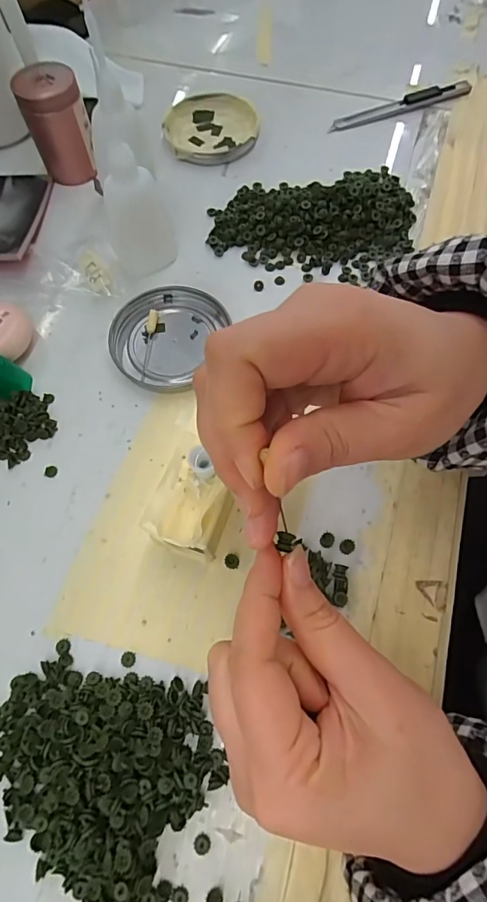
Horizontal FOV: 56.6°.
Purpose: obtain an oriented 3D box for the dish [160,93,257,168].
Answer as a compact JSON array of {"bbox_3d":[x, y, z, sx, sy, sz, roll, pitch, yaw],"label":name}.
[{"bbox_3d":[-0.028,-0.277,0.384,0.077,0.011,0.082,0,67,0],"label":"dish"}]

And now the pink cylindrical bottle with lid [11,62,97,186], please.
[{"bbox_3d":[-0.141,-0.250,0.342,0.043,0.061,0.040,0,67,0],"label":"pink cylindrical bottle with lid"}]

